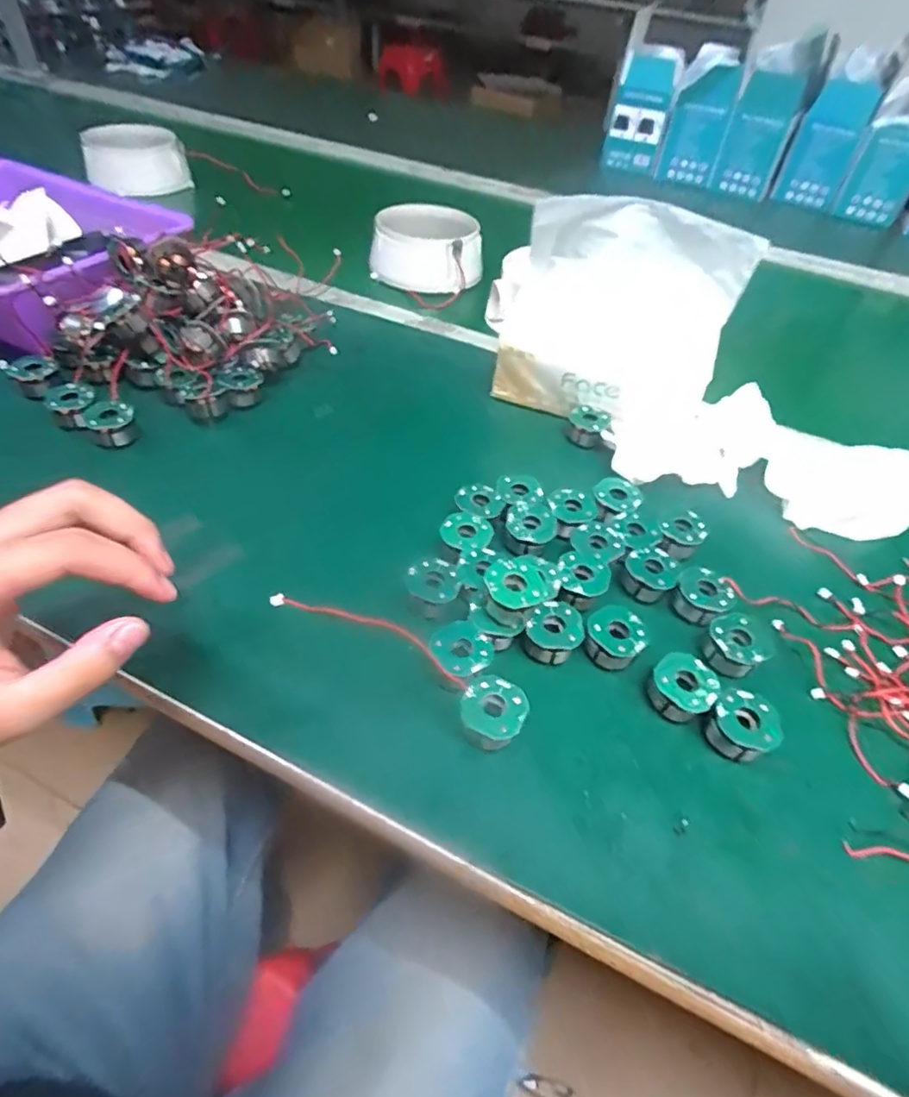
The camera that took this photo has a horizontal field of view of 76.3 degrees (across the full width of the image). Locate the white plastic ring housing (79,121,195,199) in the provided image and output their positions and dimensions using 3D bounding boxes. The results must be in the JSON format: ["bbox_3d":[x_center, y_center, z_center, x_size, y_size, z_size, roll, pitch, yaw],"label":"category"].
[{"bbox_3d":[-0.430,-0.527,0.773,0.117,0.045,0.149,-22,55,-23],"label":"white plastic ring housing"}]

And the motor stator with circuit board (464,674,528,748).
[{"bbox_3d":[0.019,0.082,0.283,0.030,0.020,0.032,31,53,20],"label":"motor stator with circuit board"}]

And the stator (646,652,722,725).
[{"bbox_3d":[0.119,0.073,0.303,0.031,0.021,0.030,3,49,-3],"label":"stator"}]

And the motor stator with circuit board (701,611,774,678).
[{"bbox_3d":[0.158,0.054,0.325,0.035,0.017,0.031,-26,57,-25],"label":"motor stator with circuit board"}]

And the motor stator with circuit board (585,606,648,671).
[{"bbox_3d":[0.088,0.050,0.320,0.030,0.019,0.031,3,49,-3],"label":"motor stator with circuit board"}]

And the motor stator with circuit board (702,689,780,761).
[{"bbox_3d":[0.144,0.089,0.291,0.029,0.022,0.031,3,49,-3],"label":"motor stator with circuit board"}]

